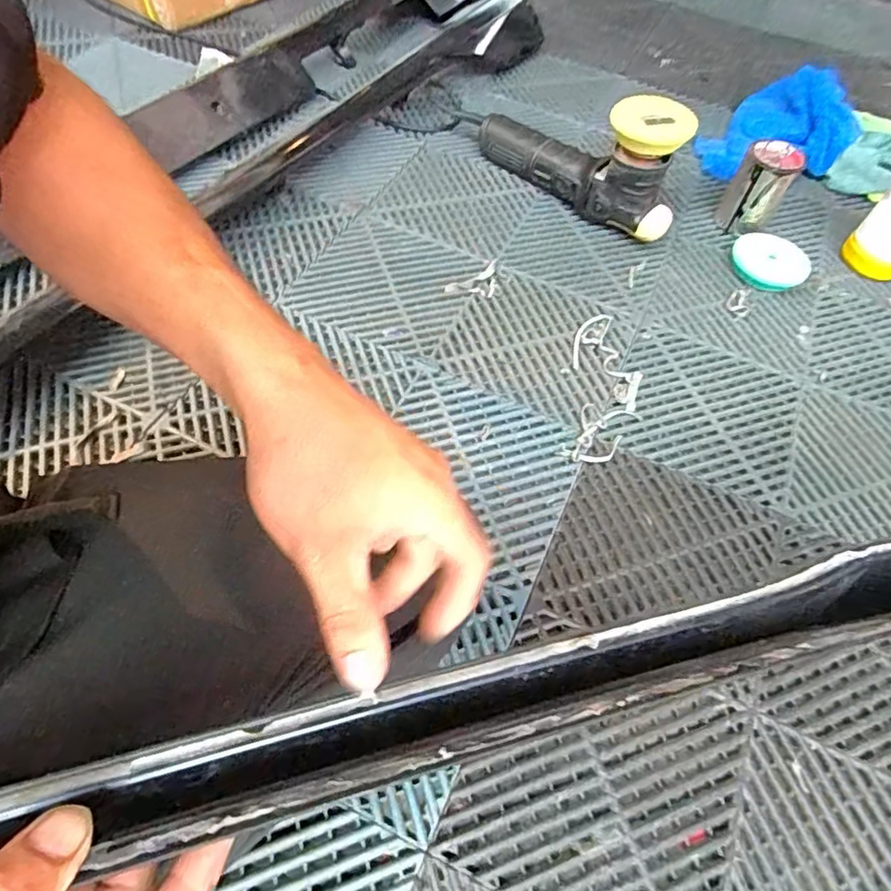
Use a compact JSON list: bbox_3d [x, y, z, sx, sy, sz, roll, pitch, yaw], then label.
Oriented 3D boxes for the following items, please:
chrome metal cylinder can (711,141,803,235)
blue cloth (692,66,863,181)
[{"bbox_3d":[0.429,-0.353,0.799,0.072,0.101,0.070,32,60,15],"label":"chrome metal cylinder can"},{"bbox_3d":[0.546,-0.508,0.927,0.185,0.034,0.274,37,75,27],"label":"blue cloth"}]

